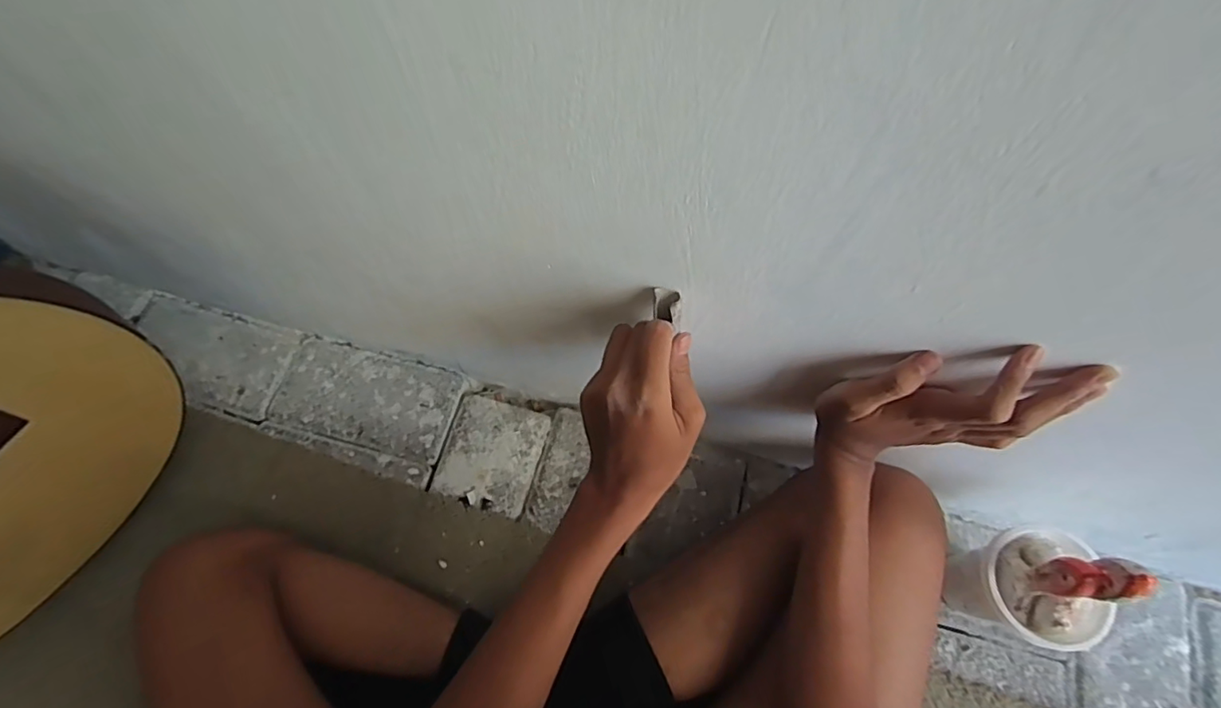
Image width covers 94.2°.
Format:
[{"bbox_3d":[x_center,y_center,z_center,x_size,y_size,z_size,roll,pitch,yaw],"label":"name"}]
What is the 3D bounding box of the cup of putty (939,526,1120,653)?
[{"bbox_3d":[0.333,0.200,0.488,0.069,0.150,0.086,7,67,3],"label":"cup of putty"}]

